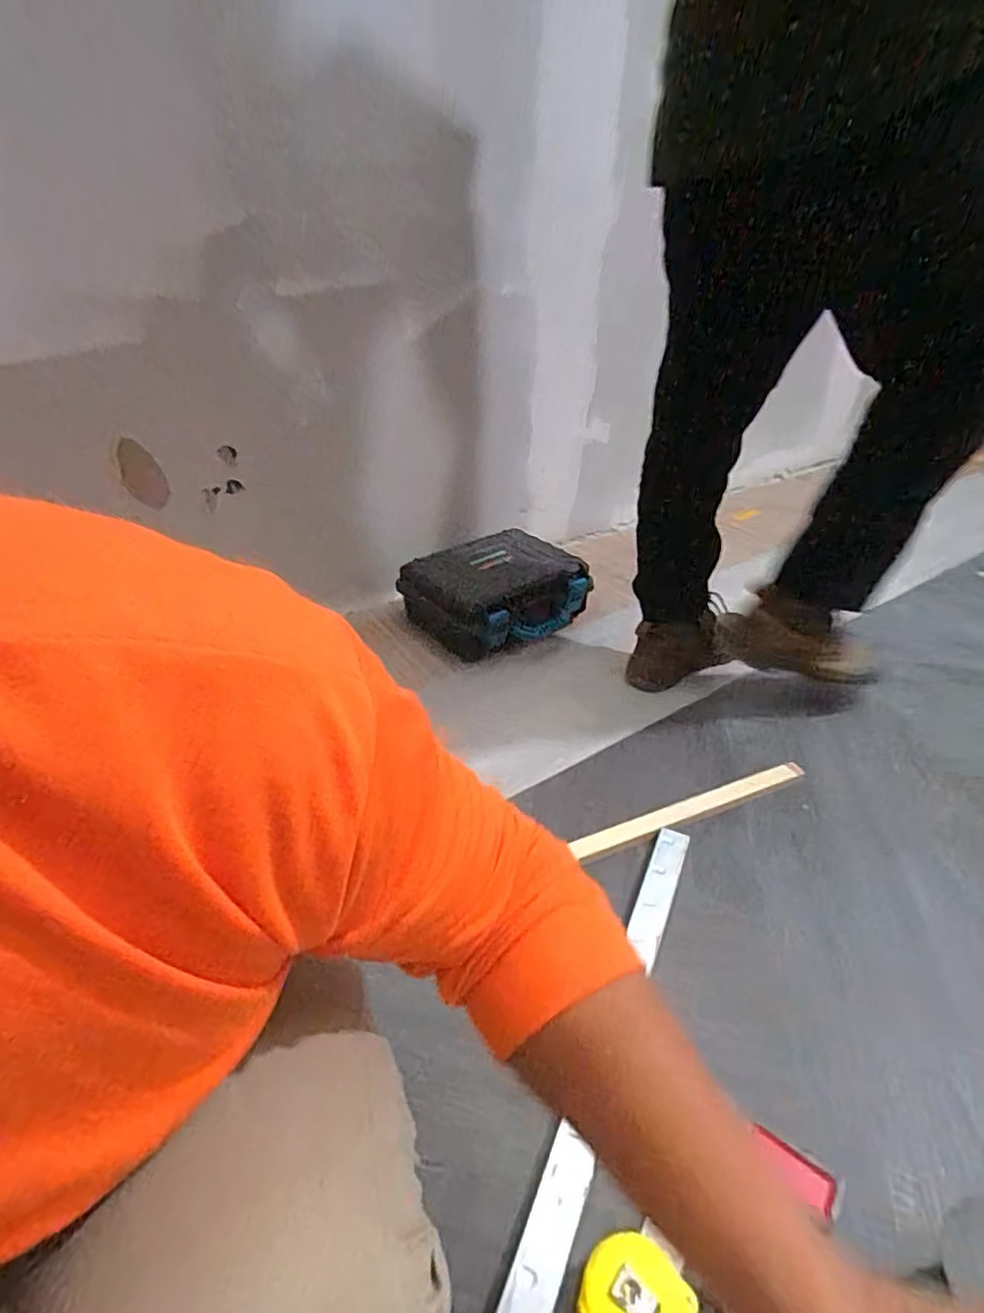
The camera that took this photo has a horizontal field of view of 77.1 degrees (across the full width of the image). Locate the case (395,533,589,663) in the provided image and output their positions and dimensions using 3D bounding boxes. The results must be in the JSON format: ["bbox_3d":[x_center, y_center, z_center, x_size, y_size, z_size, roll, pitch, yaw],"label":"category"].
[{"bbox_3d":[0.006,-0.124,1.261,0.345,0.132,0.245,-17,39,-24],"label":"case"}]

